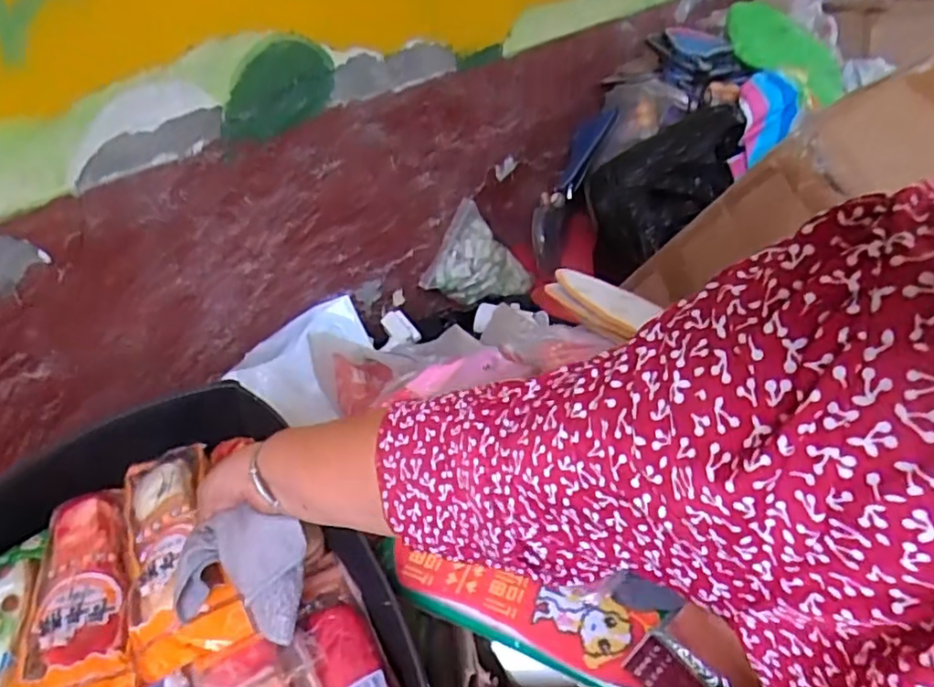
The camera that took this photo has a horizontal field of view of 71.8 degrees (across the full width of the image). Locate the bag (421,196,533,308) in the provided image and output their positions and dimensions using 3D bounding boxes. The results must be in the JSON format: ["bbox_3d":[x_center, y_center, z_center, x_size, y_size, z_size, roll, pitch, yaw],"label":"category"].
[{"bbox_3d":[0.019,-0.189,1.384,0.252,0.177,0.105,-8,33,-9],"label":"bag"}]

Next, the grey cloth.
[{"bbox_3d":[-0.182,0.185,0.527,0.095,0.091,0.023,8,-10,-5],"label":"grey cloth"}]

